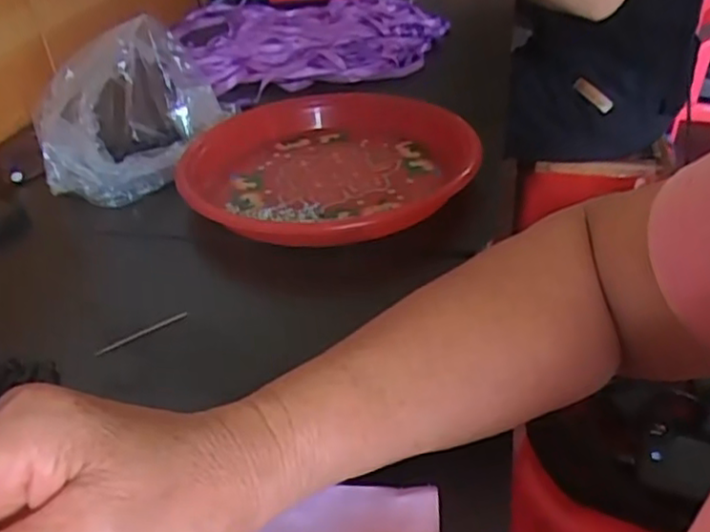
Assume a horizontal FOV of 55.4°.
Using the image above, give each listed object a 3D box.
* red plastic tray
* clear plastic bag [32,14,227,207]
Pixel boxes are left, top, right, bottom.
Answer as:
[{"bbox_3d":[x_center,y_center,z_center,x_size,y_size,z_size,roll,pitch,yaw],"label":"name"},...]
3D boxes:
[{"bbox_3d":[-0.018,-0.084,0.550,0.216,0.033,0.228,-2,34,3],"label":"red plastic tray"},{"bbox_3d":[-0.191,-0.126,0.553,0.093,0.111,0.146,8,36,18],"label":"clear plastic bag"}]

